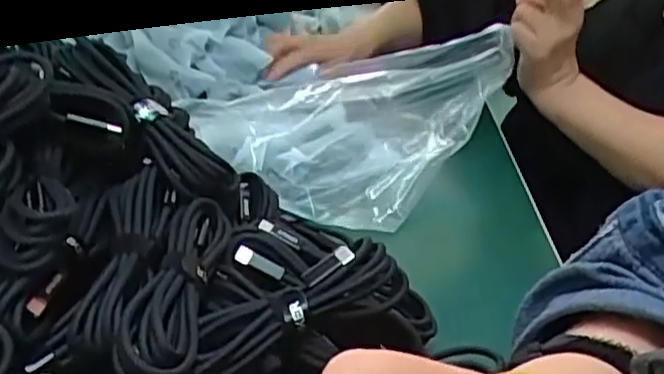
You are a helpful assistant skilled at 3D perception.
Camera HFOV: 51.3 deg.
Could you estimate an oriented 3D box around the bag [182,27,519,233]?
[{"bbox_3d":[0.026,-0.075,0.620,0.180,0.095,0.286,18,27,25],"label":"bag"}]

